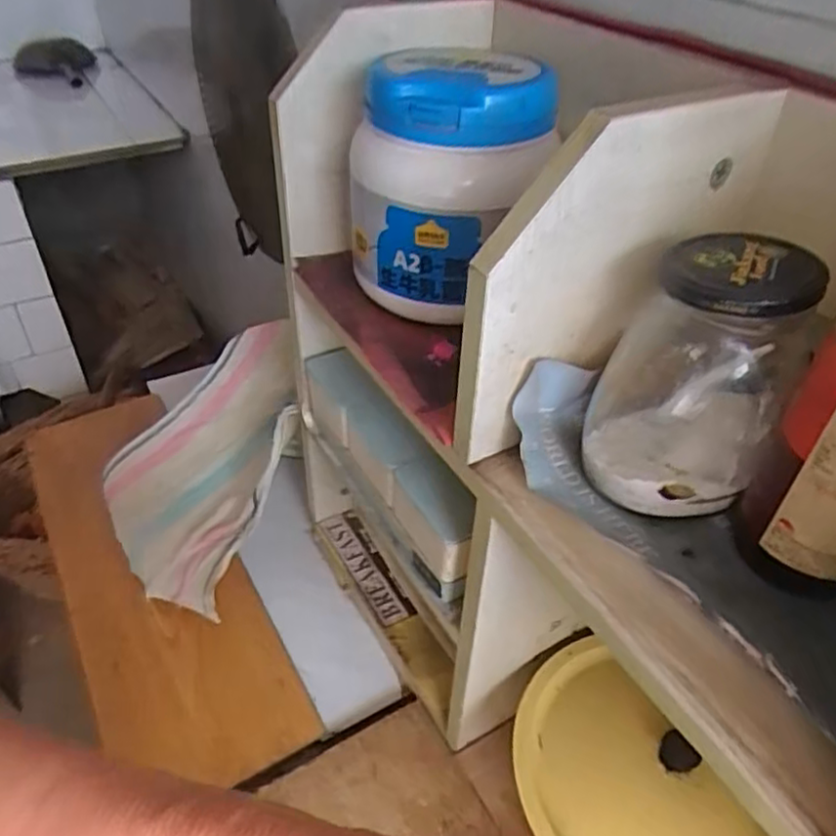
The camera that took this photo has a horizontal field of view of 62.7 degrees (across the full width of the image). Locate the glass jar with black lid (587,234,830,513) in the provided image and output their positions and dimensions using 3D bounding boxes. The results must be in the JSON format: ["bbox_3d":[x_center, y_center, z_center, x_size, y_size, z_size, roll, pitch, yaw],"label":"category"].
[{"bbox_3d":[0.139,-0.020,0.349,0.086,0.127,0.084,1,43,-1],"label":"glass jar with black lid"}]

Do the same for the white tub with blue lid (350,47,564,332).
[{"bbox_3d":[0.023,-0.170,0.493,0.124,0.149,0.130,1,43,-1],"label":"white tub with blue lid"}]

